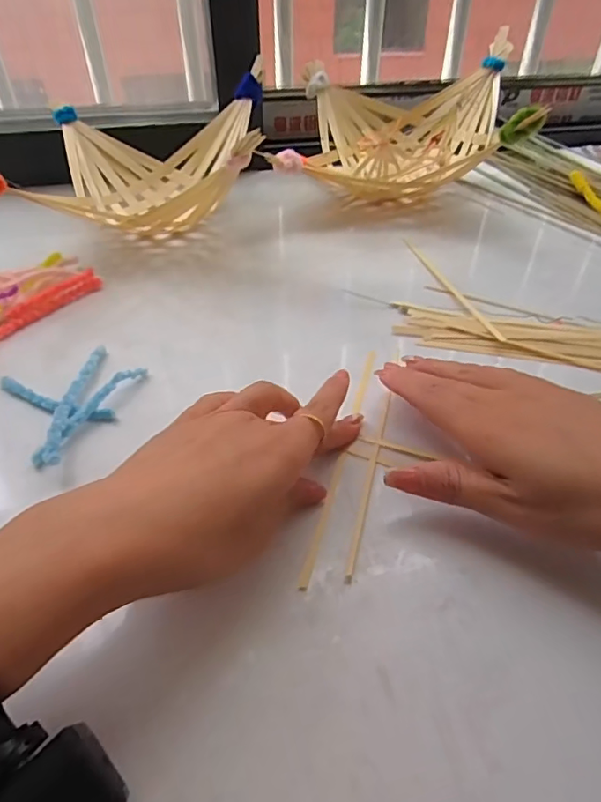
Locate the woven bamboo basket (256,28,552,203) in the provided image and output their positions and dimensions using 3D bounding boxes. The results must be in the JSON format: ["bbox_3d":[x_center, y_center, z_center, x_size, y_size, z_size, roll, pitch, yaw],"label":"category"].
[{"bbox_3d":[0.090,-0.261,0.515,0.217,0.099,0.192,4,44,3],"label":"woven bamboo basket"}]

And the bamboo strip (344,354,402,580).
[{"bbox_3d":[0.042,0.024,0.287,0.005,0.004,0.167,11,45,11],"label":"bamboo strip"}]

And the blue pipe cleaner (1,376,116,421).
[{"bbox_3d":[-0.146,0.001,0.306,0.077,0.010,0.015,14,46,13],"label":"blue pipe cleaner"}]

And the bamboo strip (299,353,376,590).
[{"bbox_3d":[0.024,0.025,0.285,0.006,0.004,0.169,12,46,11],"label":"bamboo strip"}]

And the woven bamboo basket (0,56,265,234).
[{"bbox_3d":[-0.128,-0.202,0.457,0.187,0.093,0.196,-2,44,-3],"label":"woven bamboo basket"}]

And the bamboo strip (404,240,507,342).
[{"bbox_3d":[0.114,-0.094,0.405,0.008,0.006,0.163,-10,45,-11],"label":"bamboo strip"}]

